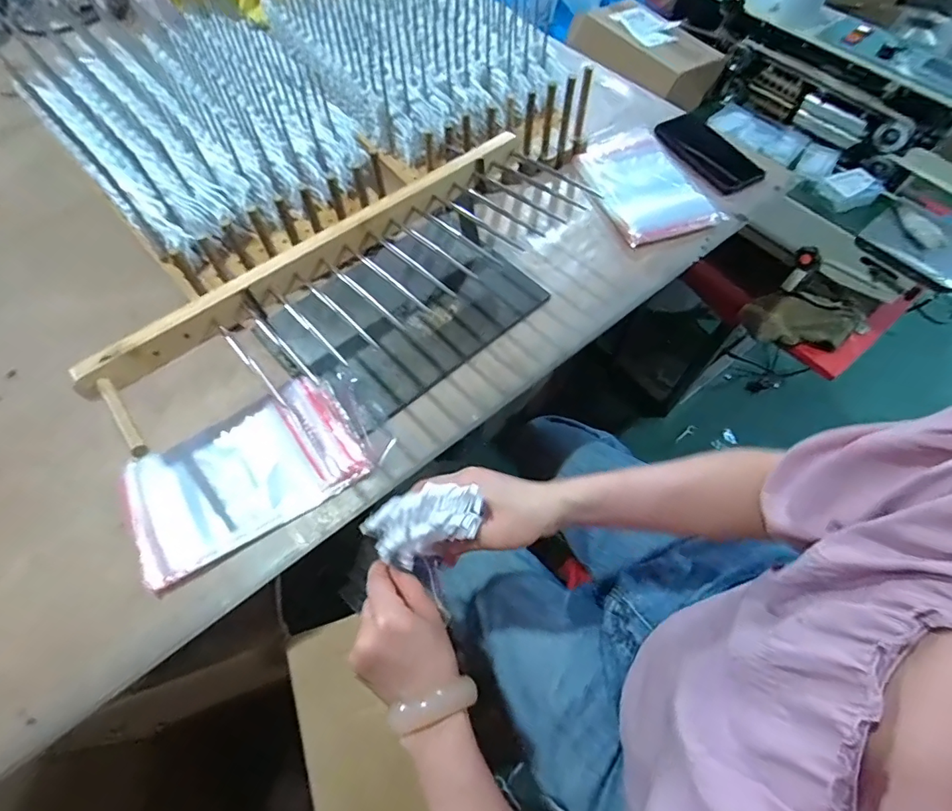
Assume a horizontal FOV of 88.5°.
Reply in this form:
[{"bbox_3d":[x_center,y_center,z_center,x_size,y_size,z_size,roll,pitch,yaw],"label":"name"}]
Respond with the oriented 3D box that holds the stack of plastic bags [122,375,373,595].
[{"bbox_3d":[-0.227,0.068,0.486,0.213,0.022,0.129,-31,65,-17],"label":"stack of plastic bags"}]

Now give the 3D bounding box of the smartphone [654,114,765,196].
[{"bbox_3d":[0.340,-0.375,0.723,0.083,0.007,0.166,-35,71,-8],"label":"smartphone"}]

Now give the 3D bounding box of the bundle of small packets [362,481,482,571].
[{"bbox_3d":[-0.042,0.094,0.395,0.091,0.060,0.046,-19,62,-11],"label":"bundle of small packets"}]

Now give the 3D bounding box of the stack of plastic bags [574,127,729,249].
[{"bbox_3d":[0.238,-0.314,0.697,0.149,0.028,0.209,-19,62,-11],"label":"stack of plastic bags"}]

